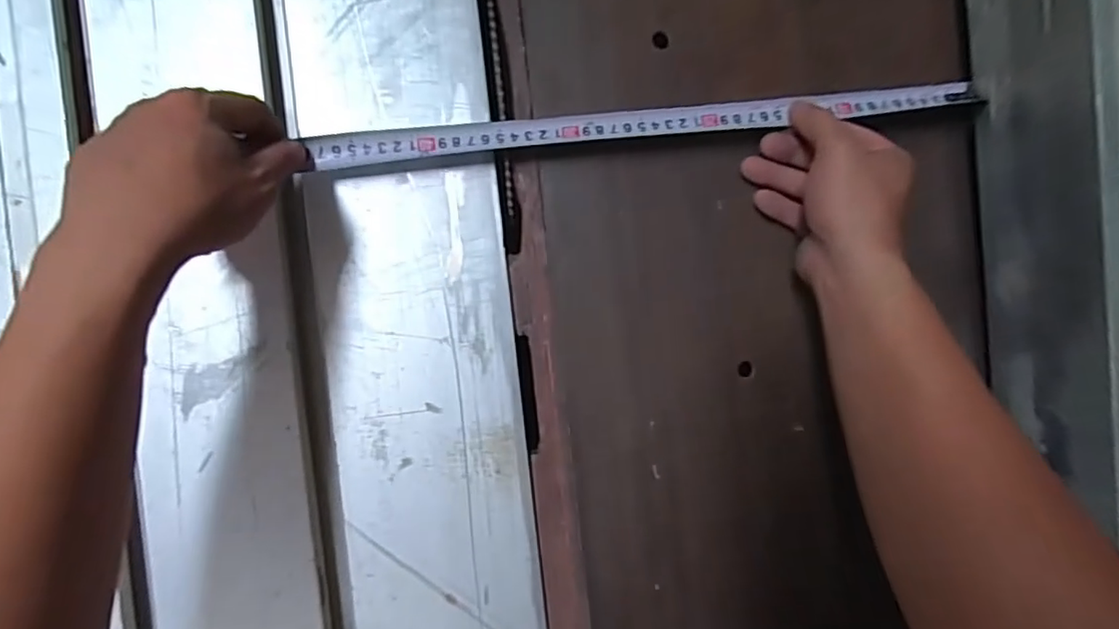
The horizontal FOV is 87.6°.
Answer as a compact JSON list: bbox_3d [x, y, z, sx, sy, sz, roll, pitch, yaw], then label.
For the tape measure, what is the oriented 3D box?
[{"bbox_3d":[0.070,-0.135,0.415,0.474,0.011,0.022,-7,81,-5],"label":"tape measure"}]

